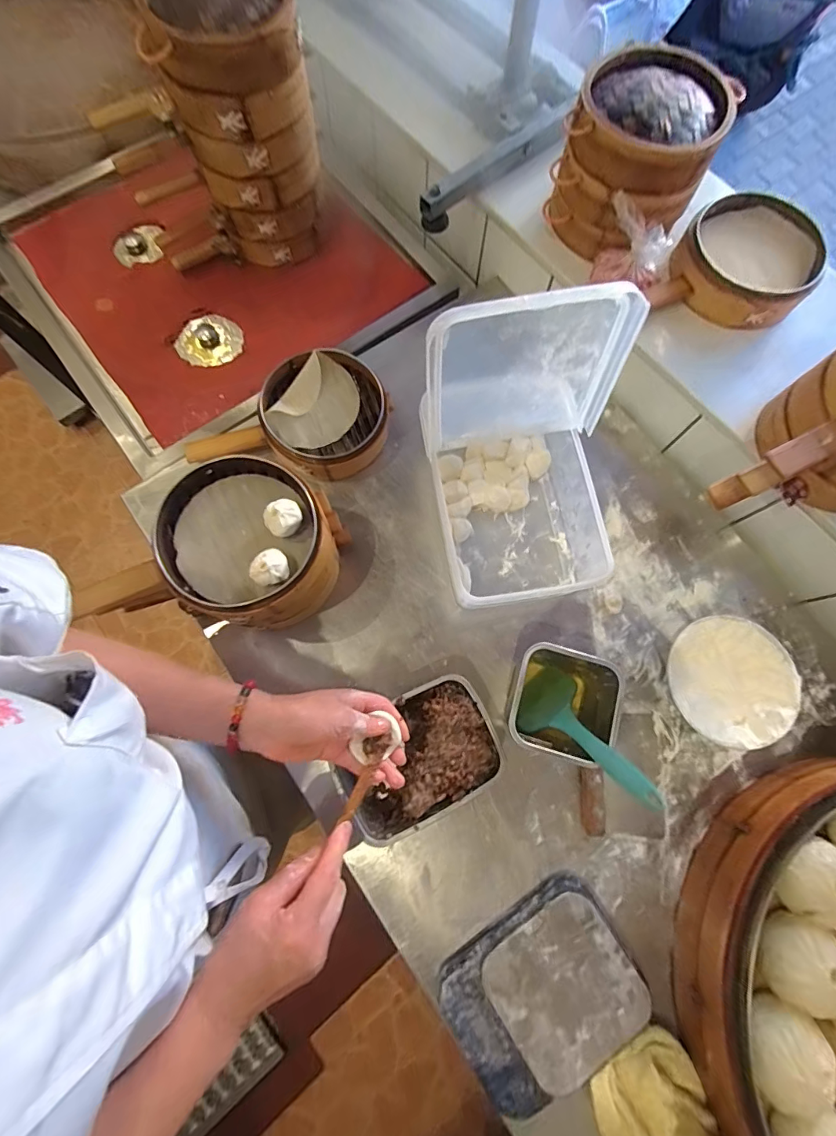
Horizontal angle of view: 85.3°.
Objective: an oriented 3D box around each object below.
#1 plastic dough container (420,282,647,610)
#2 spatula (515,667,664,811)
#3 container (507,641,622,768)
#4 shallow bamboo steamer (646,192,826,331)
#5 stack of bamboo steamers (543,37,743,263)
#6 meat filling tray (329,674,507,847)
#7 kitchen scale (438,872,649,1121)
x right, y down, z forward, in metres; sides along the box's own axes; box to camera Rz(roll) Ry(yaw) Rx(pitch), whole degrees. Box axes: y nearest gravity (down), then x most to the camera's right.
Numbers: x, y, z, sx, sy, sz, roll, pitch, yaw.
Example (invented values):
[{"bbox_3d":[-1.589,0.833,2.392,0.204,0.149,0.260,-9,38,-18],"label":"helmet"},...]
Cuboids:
[{"bbox_3d":[0.119,-0.119,0.517,0.196,0.309,0.280,-9,75,-3],"label":"plastic dough container"},{"bbox_3d":[0.184,0.194,0.514,0.086,0.194,0.023,-29,122,-8],"label":"spatula"},{"bbox_3d":[0.167,0.165,0.552,0.114,0.099,0.122,15,75,3],"label":"container"},{"bbox_3d":[0.450,-0.421,0.627,0.181,0.045,0.192,34,77,8],"label":"shallow bamboo steamer"},{"bbox_3d":[0.287,-0.543,0.607,0.175,0.137,0.185,34,77,8],"label":"stack of bamboo steamers"},{"bbox_3d":[0.000,0.223,0.546,0.181,0.077,0.131,-26,77,-8],"label":"meat filling tray"},{"bbox_3d":[0.139,0.472,0.503,0.202,0.035,0.160,-30,77,-8],"label":"kitchen scale"}]

